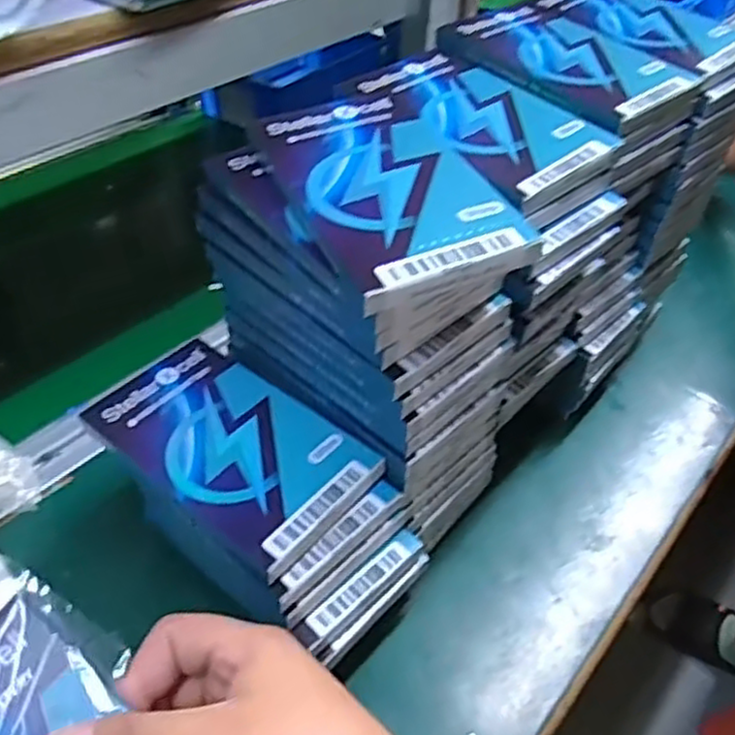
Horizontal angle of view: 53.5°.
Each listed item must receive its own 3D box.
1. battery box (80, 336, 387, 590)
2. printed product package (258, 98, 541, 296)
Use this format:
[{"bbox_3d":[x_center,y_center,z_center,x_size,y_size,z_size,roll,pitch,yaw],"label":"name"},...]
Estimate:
[{"bbox_3d":[-0.067,0.037,0.353,0.133,0.014,0.076,32,50,27],"label":"battery box"},{"bbox_3d":[0.006,-0.082,0.308,0.076,0.007,0.129,-15,46,-18],"label":"printed product package"}]

